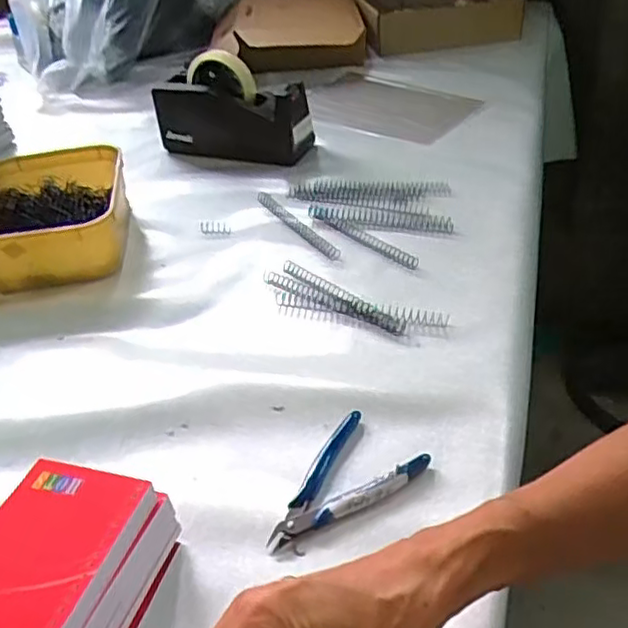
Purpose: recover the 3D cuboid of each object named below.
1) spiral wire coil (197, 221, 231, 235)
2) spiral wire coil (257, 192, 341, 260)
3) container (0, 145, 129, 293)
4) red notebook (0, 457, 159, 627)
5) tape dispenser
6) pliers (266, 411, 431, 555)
[{"bbox_3d":[-0.112,-0.096,0.730,0.036,0.013,0.012,-1,37,7],"label":"spiral wire coil"},{"bbox_3d":[-0.020,-0.100,0.719,0.014,0.007,0.166,-22,39,-21],"label":"spiral wire coil"},{"bbox_3d":[-0.294,-0.110,0.729,0.165,0.067,0.213,-10,37,-5],"label":"container"},{"bbox_3d":[-0.150,0.136,0.345,0.082,0.018,0.131,7,38,18],"label":"red notebook"},{"bbox_3d":[-0.112,-0.274,0.870,0.216,0.113,0.070,4,38,14],"label":"tape dispenser"},{"bbox_3d":[0.013,0.112,0.433,0.112,0.015,0.068,-32,43,-31],"label":"pliers"}]

